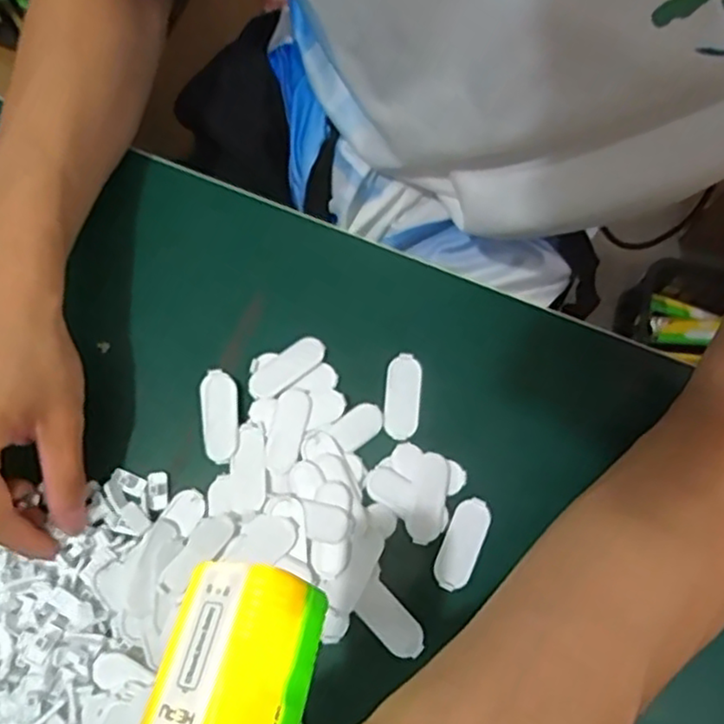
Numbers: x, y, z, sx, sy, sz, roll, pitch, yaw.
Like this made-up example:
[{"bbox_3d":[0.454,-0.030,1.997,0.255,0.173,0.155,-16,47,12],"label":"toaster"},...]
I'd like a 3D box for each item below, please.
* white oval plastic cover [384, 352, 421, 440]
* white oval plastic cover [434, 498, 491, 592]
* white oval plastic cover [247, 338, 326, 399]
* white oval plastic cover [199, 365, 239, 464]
[{"bbox_3d":[0.024,0.020,0.393,0.020,0.004,0.050,4,75,2],"label":"white oval plastic cover"},{"bbox_3d":[0.055,0.100,0.370,0.020,0.004,0.050,23,77,7],"label":"white oval plastic cover"},{"bbox_3d":[-0.044,0.004,0.396,0.050,0.004,0.019,-35,77,-8],"label":"white oval plastic cover"},{"bbox_3d":[-0.081,0.030,0.387,0.021,0.004,0.054,-8,75,-1],"label":"white oval plastic cover"}]

